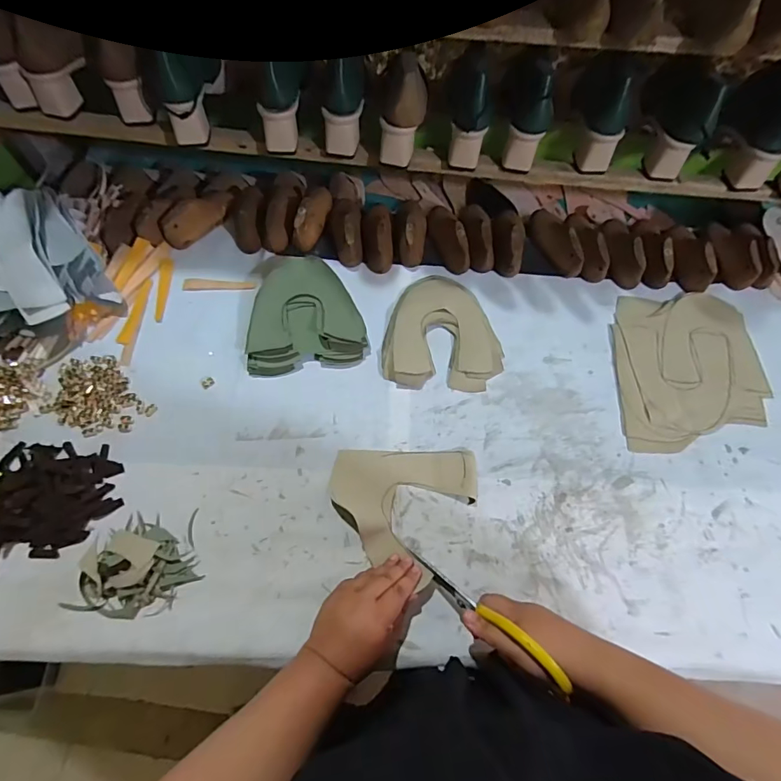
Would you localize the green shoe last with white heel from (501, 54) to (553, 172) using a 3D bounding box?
[{"bbox_3d":[0.193,-0.389,0.650,0.053,0.142,0.060,-12,42,-8],"label":"green shoe last with white heel"}]

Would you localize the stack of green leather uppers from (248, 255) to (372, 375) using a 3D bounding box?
[{"bbox_3d":[-0.133,-0.122,0.686,0.172,0.037,0.194,-10,65,-7],"label":"stack of green leather uppers"}]

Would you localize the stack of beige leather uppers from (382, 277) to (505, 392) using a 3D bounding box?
[{"bbox_3d":[0.080,-0.096,0.692,0.173,0.023,0.196,1,64,-2],"label":"stack of beige leather uppers"}]

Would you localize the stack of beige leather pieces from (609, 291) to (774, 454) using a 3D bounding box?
[{"bbox_3d":[0.451,-0.039,0.686,0.225,0.010,0.276,5,64,0],"label":"stack of beige leather pieces"}]

